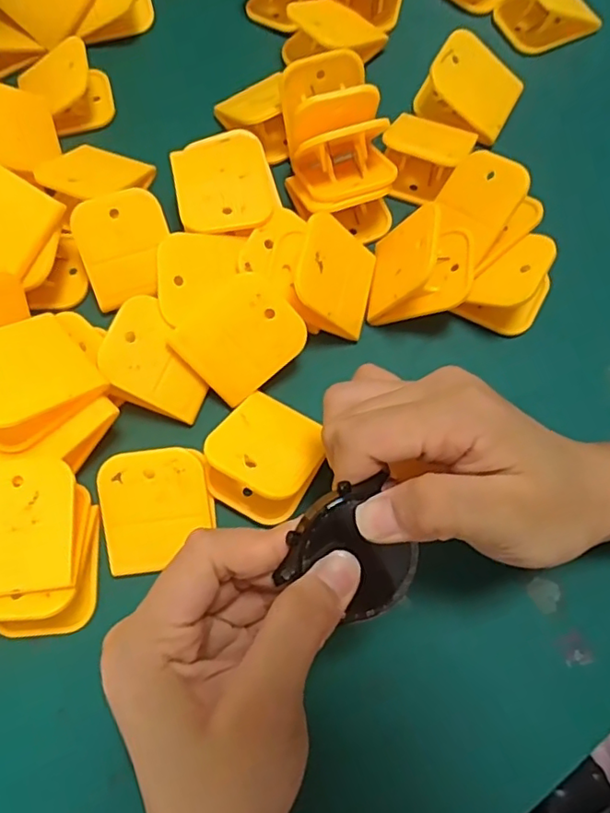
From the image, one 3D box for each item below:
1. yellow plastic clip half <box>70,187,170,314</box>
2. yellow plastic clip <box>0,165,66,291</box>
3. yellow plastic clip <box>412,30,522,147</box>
[{"bbox_3d":[-0.094,-0.083,0.305,0.046,0.004,0.054,-20,107,-13],"label":"yellow plastic clip half"},{"bbox_3d":[-0.154,-0.094,0.294,0.064,0.010,0.046,31,89,5],"label":"yellow plastic clip"},{"bbox_3d":[0.098,-0.187,0.336,0.052,0.027,0.044,34,76,12],"label":"yellow plastic clip"}]

